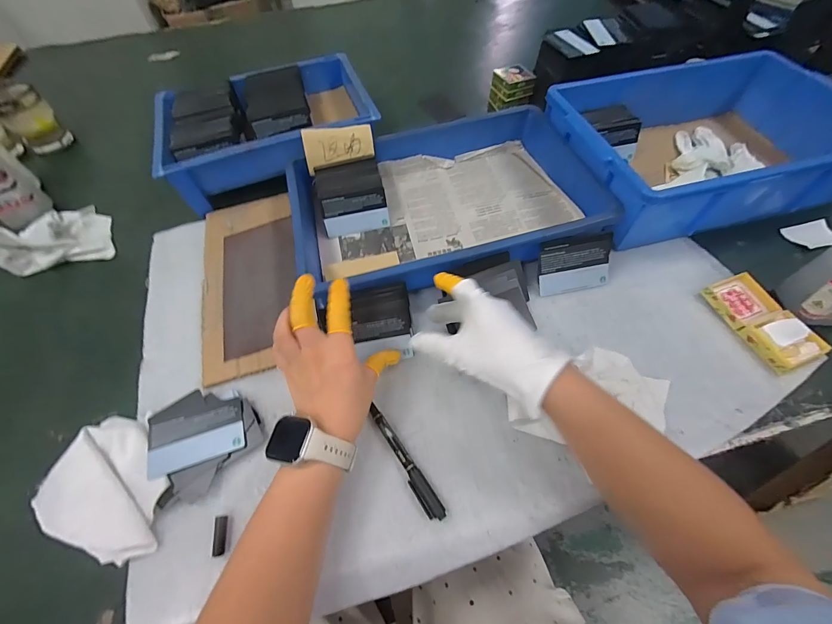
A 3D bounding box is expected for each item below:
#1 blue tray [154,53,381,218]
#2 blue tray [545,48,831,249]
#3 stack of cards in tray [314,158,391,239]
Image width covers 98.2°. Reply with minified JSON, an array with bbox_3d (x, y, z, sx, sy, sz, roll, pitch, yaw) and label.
[{"bbox_3d":[-0.221,-0.276,0.558,0.295,0.090,0.212,-18,60,-11],"label":"blue tray"},{"bbox_3d":[0.388,-0.229,0.499,0.368,0.103,0.251,-9,59,-6],"label":"blue tray"},{"bbox_3d":[-0.091,-0.161,0.497,0.092,0.053,0.093,-12,59,-7],"label":"stack of cards in tray"}]

